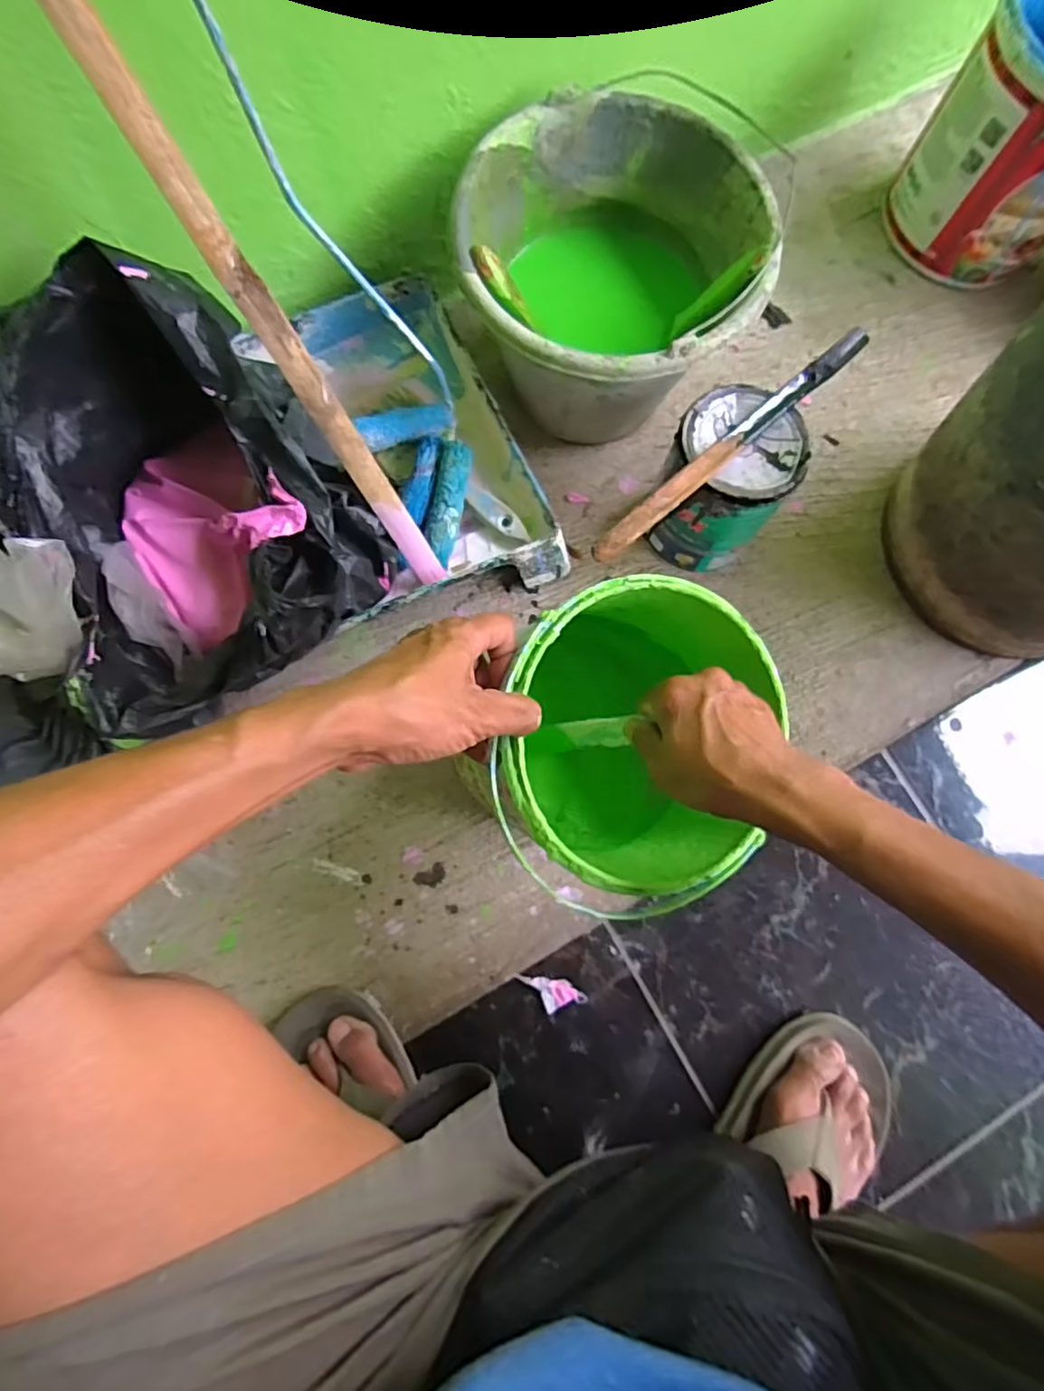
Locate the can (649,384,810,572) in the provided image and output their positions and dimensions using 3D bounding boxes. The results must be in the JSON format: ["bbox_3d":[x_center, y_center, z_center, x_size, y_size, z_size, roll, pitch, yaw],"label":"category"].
[{"bbox_3d":[0.173,-0.181,0.560,0.097,0.141,0.097,0,78,-2],"label":"can"}]

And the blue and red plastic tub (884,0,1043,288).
[{"bbox_3d":[0.508,-0.558,0.626,0.183,0.187,0.190,39,79,7],"label":"blue and red plastic tub"}]

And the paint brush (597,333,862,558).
[{"bbox_3d":[0.165,-0.197,0.488,0.296,0.015,0.019,-41,83,-9],"label":"paint brush"}]

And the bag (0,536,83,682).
[{"bbox_3d":[-0.312,-0.052,0.381,0.065,0.077,0.086,13,79,1],"label":"bag"}]

